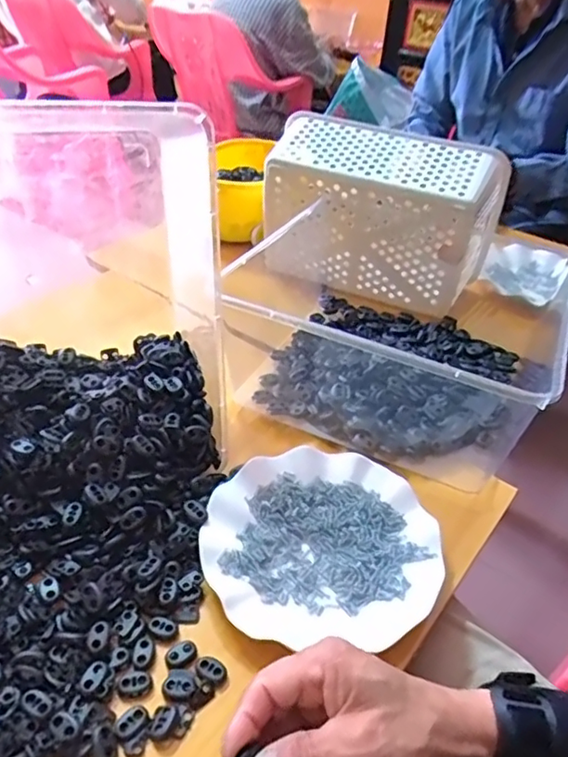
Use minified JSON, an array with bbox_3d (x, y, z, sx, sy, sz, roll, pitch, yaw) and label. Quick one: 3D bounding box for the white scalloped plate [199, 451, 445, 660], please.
[{"bbox_3d":[0.030,0.123,0.459,0.178,0.019,0.163,3,37,-2],"label":"white scalloped plate"}]

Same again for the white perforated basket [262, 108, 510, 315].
[{"bbox_3d":[0.123,-0.214,0.761,0.273,0.187,0.127,20,40,18],"label":"white perforated basket"}]

